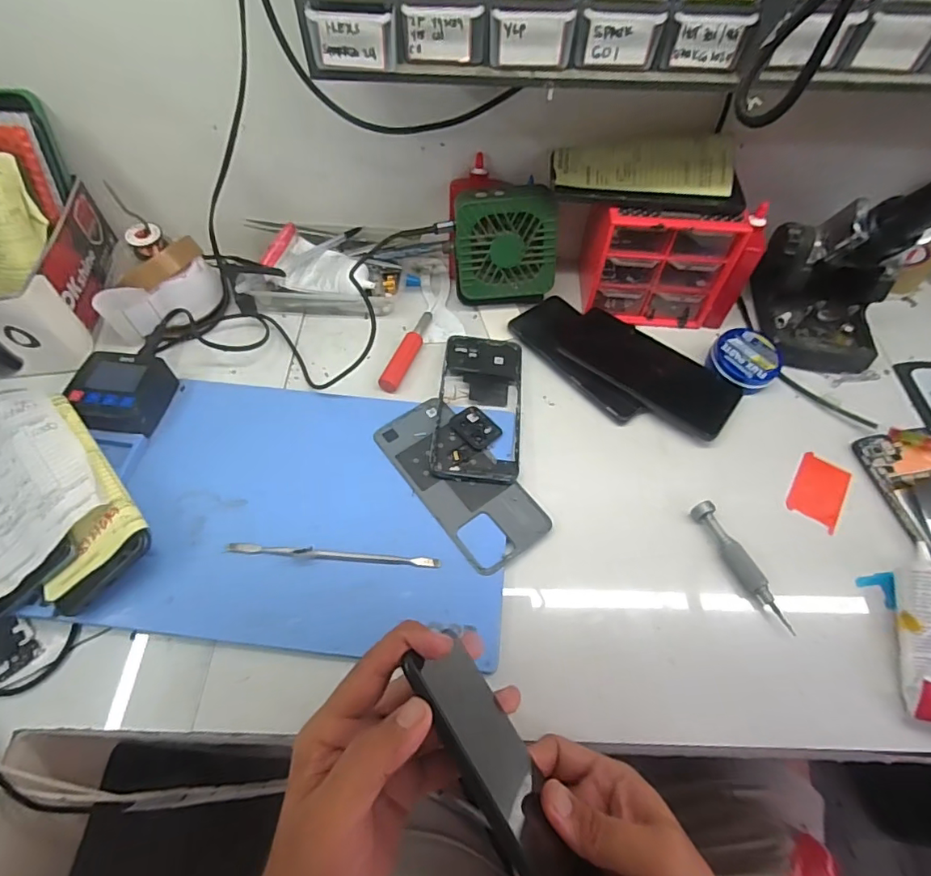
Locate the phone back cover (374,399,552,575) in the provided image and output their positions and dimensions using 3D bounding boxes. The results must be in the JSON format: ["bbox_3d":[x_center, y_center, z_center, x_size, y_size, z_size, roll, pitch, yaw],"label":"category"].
[{"bbox_3d":[-0.006,0.033,0.435,0.073,0.007,0.160,-32,65,-19],"label":"phone back cover"}]

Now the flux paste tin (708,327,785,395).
[{"bbox_3d":[0.273,-0.076,0.505,0.067,0.020,0.061,1,59,-1],"label":"flux paste tin"}]

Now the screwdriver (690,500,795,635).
[{"bbox_3d":[0.212,0.097,0.400,0.014,0.016,0.105,-20,61,-13],"label":"screwdriver"}]

